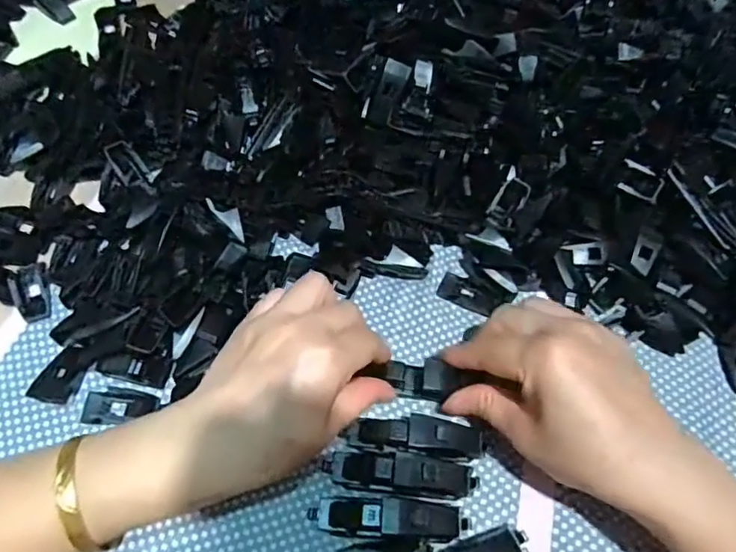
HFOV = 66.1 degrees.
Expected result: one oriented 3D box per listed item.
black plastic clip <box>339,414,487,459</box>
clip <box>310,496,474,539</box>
[{"bbox_3d":[0.027,0.088,0.309,0.073,0.021,0.018,7,61,0],"label":"black plastic clip"},{"bbox_3d":[0.012,0.124,0.291,0.081,0.016,0.018,3,61,-2],"label":"clip"}]

